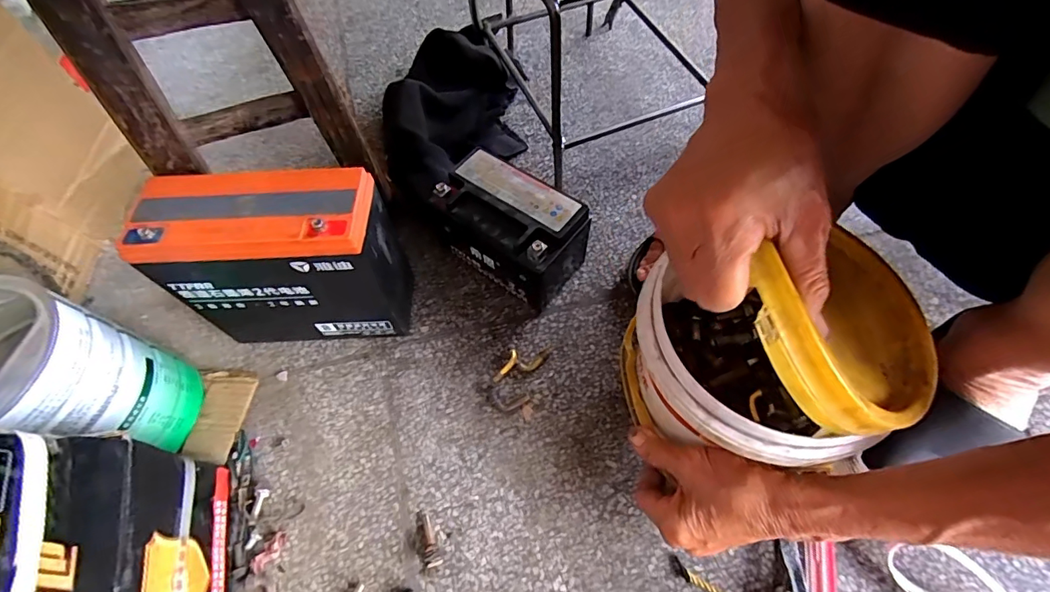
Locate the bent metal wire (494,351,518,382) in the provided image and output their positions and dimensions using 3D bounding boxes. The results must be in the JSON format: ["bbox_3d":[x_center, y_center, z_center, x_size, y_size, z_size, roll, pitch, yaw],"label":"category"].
[{"bbox_3d":[-0.017,0.070,0.460,0.011,0.011,0.039,30,65,18],"label":"bent metal wire"}]

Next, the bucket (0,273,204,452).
[{"bbox_3d":[-0.380,0.080,0.378,0.126,0.174,0.121,3,60,4],"label":"bucket"}]

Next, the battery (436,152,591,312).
[{"bbox_3d":[-0.011,-0.070,0.491,0.147,0.099,0.089,33,67,19],"label":"battery"}]

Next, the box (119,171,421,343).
[{"bbox_3d":[-0.211,-0.025,0.428,0.186,0.173,0.077,-2,60,1],"label":"box"}]

